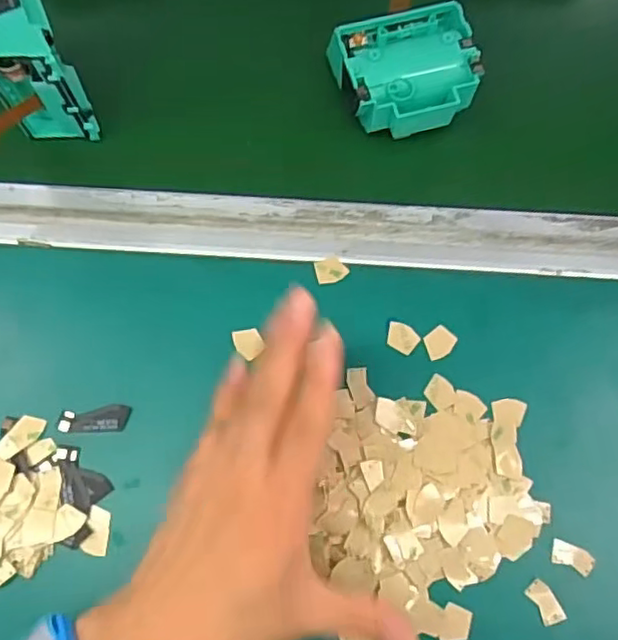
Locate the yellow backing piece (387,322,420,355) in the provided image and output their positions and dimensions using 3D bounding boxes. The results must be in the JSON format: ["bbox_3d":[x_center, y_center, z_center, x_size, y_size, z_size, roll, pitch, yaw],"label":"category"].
[{"bbox_3d":[0.050,0.009,0.337,0.017,0.004,0.015,33,77,10],"label":"yellow backing piece"}]

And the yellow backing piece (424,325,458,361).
[{"bbox_3d":[0.070,0.012,0.337,0.015,0.004,0.018,42,78,11],"label":"yellow backing piece"}]

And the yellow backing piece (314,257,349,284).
[{"bbox_3d":[0.012,-0.028,0.350,0.017,0.004,0.015,-15,73,-8],"label":"yellow backing piece"}]

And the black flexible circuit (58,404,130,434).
[{"bbox_3d":[-0.111,0.051,0.327,0.036,0.004,0.014,-3,74,0],"label":"black flexible circuit"}]

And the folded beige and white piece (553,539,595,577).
[{"bbox_3d":[0.129,0.116,0.307,0.020,0.004,0.012,21,75,7],"label":"folded beige and white piece"}]

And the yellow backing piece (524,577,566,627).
[{"bbox_3d":[0.114,0.136,0.303,0.011,0.004,0.020,-29,76,-8],"label":"yellow backing piece"}]

